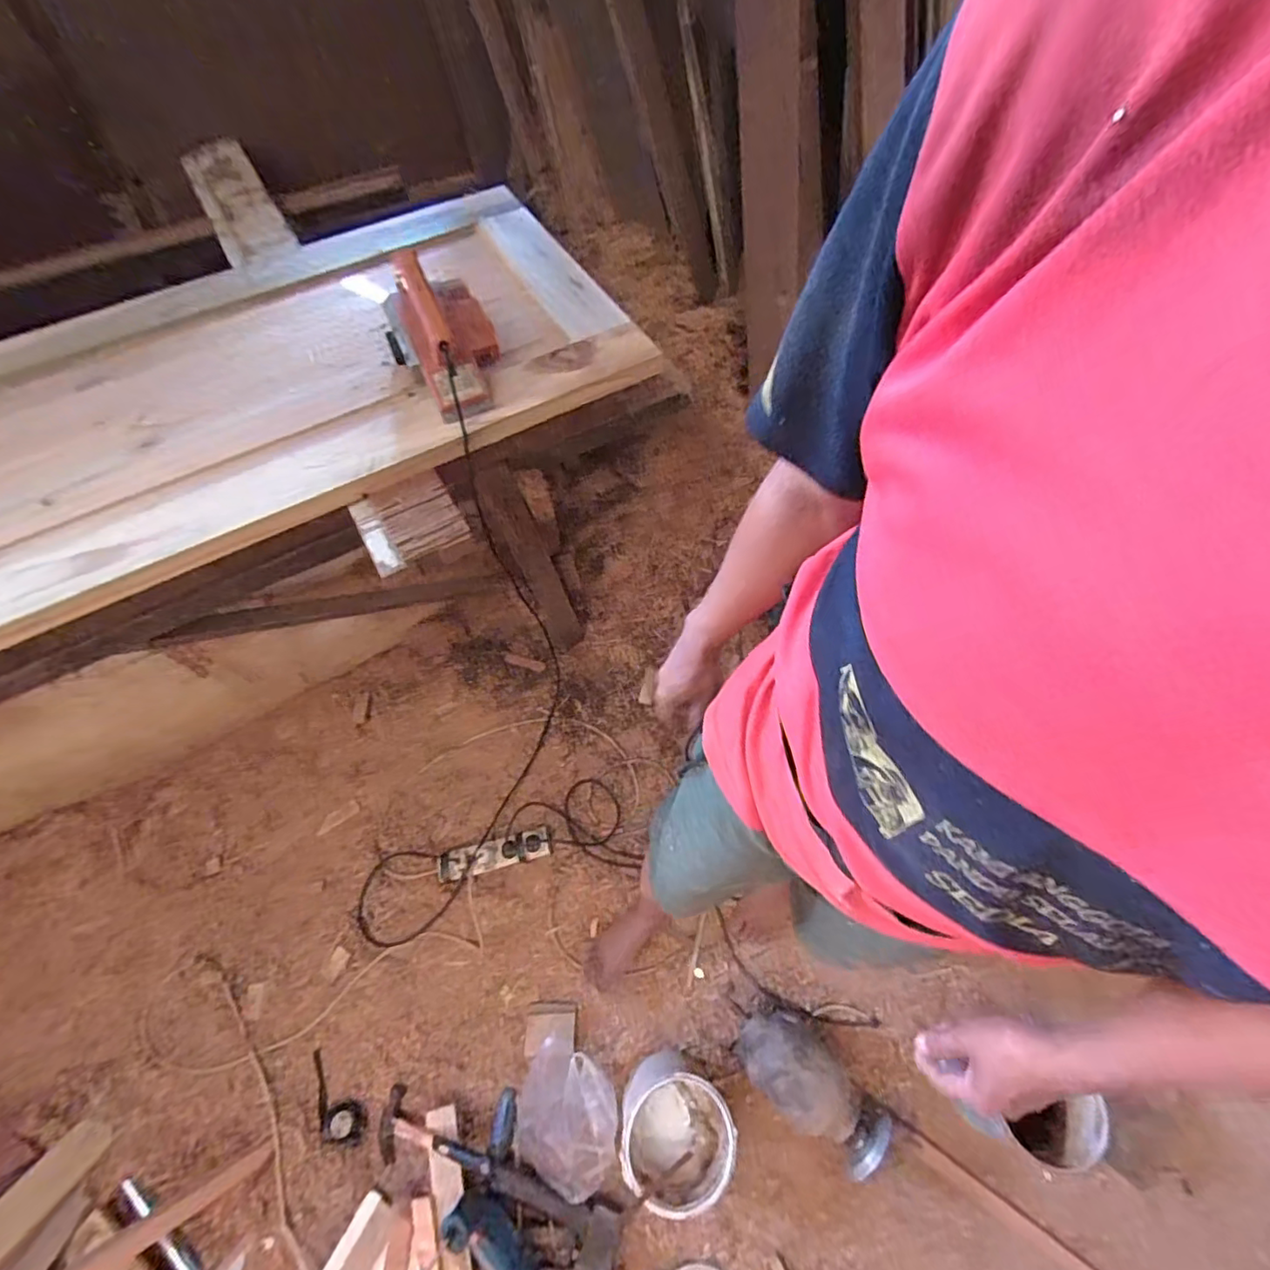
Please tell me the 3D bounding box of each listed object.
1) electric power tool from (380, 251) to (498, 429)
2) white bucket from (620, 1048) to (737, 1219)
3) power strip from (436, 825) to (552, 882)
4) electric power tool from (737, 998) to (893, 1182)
[{"bbox_3d":[-0.268,-0.423,0.815,0.135,0.126,0.185,-21,64,-10],"label":"electric power tool"},{"bbox_3d":[0.070,0.842,0.998,0.174,0.200,0.174,0,64,0],"label":"white bucket"},{"bbox_3d":[-0.305,0.474,1.269,0.251,0.047,0.070,-10,65,-5],"label":"power strip"},{"bbox_3d":[0.315,0.790,1.042,0.288,0.186,0.144,39,70,16],"label":"electric power tool"}]

